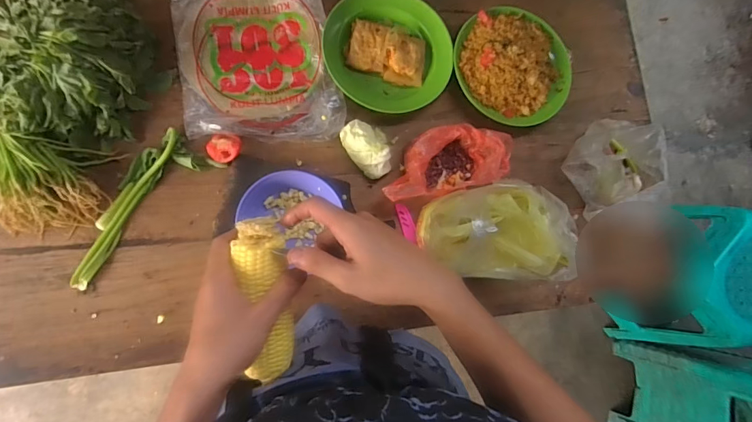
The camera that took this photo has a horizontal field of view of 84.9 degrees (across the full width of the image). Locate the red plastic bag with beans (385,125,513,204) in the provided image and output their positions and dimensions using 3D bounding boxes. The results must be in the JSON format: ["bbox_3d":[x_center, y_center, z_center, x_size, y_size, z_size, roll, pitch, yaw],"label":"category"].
[{"bbox_3d":[0.110,-0.081,0.653,0.208,0.053,0.099,-13,88,-10],"label":"red plastic bag with beans"}]

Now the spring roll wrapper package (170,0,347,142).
[{"bbox_3d":[-0.186,-0.244,0.642,0.231,0.028,0.279,-9,84,-10],"label":"spring roll wrapper package"}]

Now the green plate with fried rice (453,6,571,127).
[{"bbox_3d":[0.245,-0.258,0.718,0.219,0.051,0.211,1,86,-9],"label":"green plate with fried rice"}]

